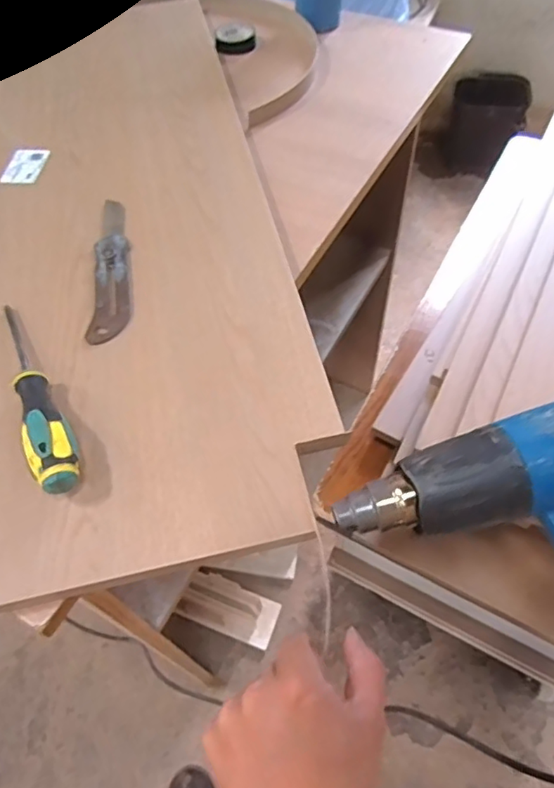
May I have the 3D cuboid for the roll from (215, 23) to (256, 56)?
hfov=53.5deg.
[{"bbox_3d":[-0.059,-0.508,0.784,0.056,0.020,0.056,-1,57,2],"label":"roll"}]

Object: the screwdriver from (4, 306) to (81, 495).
[{"bbox_3d":[-0.194,-0.008,0.436,0.029,0.035,0.203,-23,59,-12],"label":"screwdriver"}]

